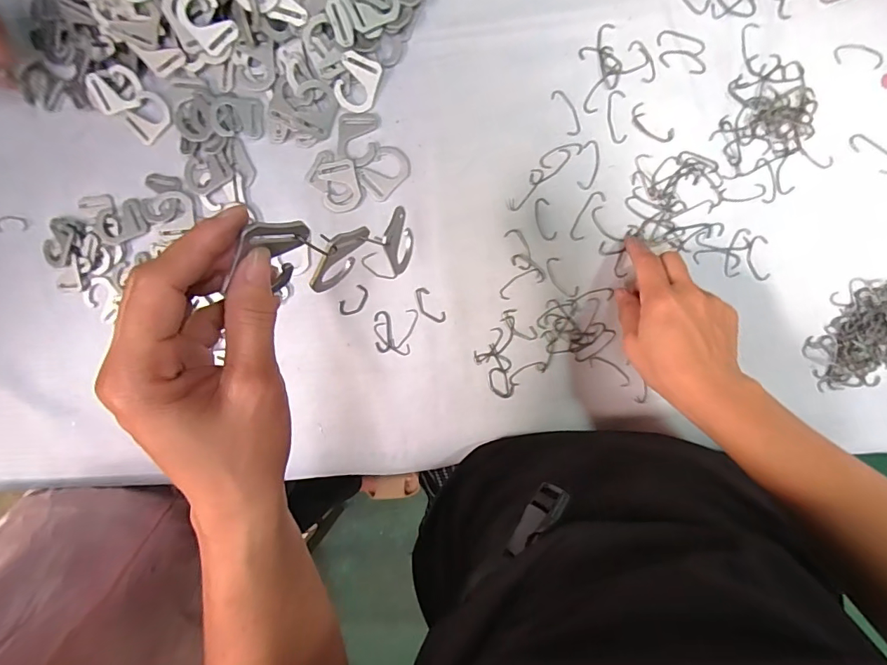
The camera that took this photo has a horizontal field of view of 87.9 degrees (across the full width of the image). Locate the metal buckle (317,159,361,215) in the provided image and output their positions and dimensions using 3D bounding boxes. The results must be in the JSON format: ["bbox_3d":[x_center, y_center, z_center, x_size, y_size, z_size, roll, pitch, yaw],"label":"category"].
[{"bbox_3d":[-0.093,-0.132,0.415,0.035,0.004,0.045,-8,97,6],"label":"metal buckle"}]

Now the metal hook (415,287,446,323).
[{"bbox_3d":[-0.014,-0.024,0.423,0.017,0.004,0.038,-37,93,9],"label":"metal hook"}]

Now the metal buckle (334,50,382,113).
[{"bbox_3d":[-0.074,-0.214,0.397,0.035,0.004,0.044,20,116,-10],"label":"metal buckle"}]

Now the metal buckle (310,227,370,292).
[{"bbox_3d":[-0.060,-0.040,0.263,0.007,0.037,0.039,39,126,5],"label":"metal buckle"}]

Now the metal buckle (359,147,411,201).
[{"bbox_3d":[-0.052,-0.143,0.410,0.035,0.004,0.045,44,99,-2],"label":"metal buckle"}]

